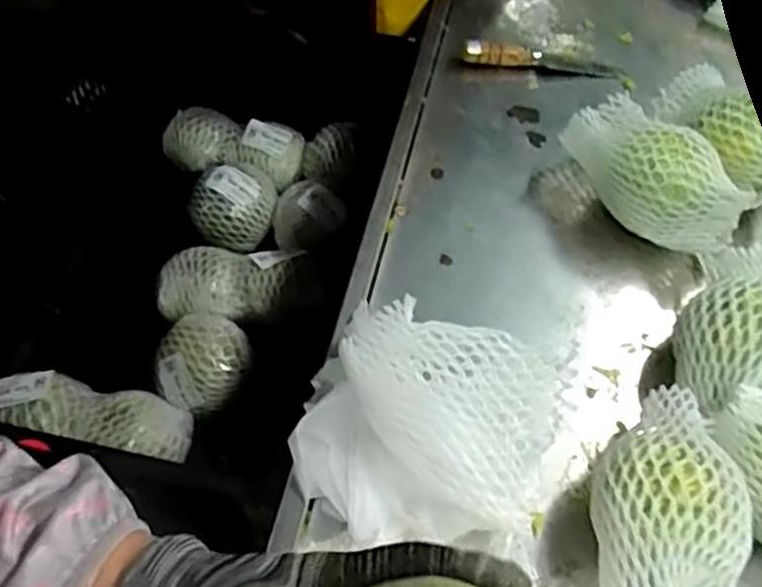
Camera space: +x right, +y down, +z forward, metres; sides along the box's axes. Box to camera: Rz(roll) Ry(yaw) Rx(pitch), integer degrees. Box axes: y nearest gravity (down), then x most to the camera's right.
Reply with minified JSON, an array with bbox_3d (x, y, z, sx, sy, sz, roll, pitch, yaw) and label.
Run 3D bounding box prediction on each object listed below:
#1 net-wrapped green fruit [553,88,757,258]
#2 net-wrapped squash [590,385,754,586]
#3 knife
[{"bbox_3d":[0.264,-0.114,0.711,0.097,0.093,0.184,-21,60,-18],"label":"net-wrapped green fruit"},{"bbox_3d":[0.203,0.147,0.524,0.098,0.098,0.184,11,56,2],"label":"net-wrapped squash"},{"bbox_3d":[0.193,-0.281,0.856,0.192,0.024,0.029,3,56,-3],"label":"knife"}]

